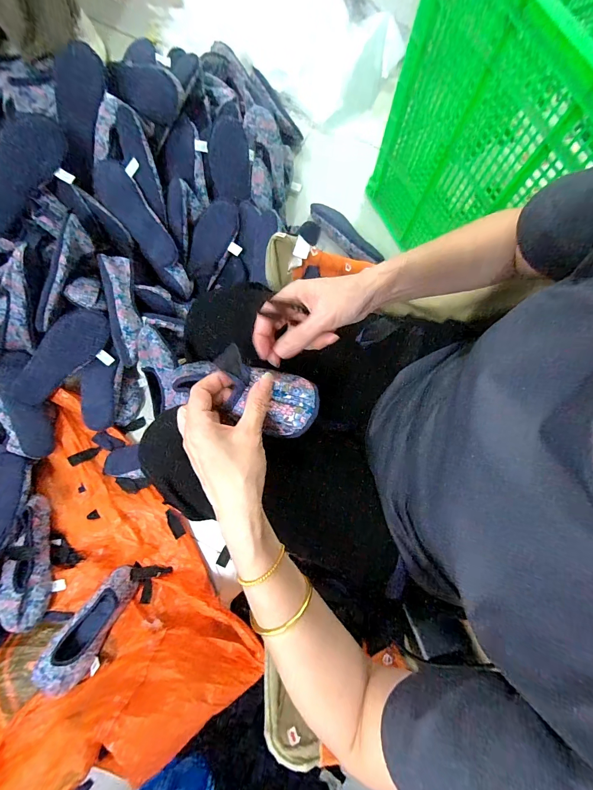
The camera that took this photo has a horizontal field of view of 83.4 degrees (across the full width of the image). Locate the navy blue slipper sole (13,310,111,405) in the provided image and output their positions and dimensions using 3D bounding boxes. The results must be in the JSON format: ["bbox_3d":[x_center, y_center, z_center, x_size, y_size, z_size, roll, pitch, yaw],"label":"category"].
[{"bbox_3d":[-0.525,-0.088,0.745,0.261,0.039,0.089,-40,112,9],"label":"navy blue slipper sole"}]

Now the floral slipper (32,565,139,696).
[{"bbox_3d":[-0.421,0.472,0.677,0.091,0.065,0.240,32,80,5],"label":"floral slipper"}]

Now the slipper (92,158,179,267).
[{"bbox_3d":[-0.375,-0.426,0.779,0.089,0.050,0.286,-37,96,9],"label":"slipper"}]

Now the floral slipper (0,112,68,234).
[{"bbox_3d":[-0.599,-0.470,0.712,0.055,0.092,0.264,30,88,47],"label":"floral slipper"}]

